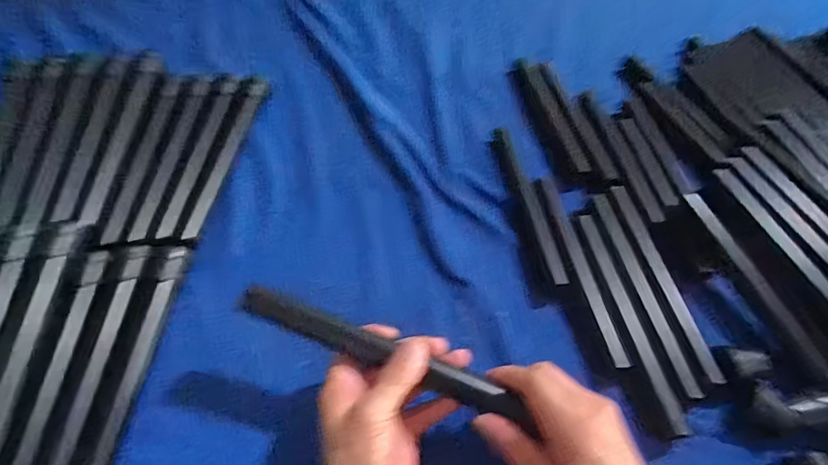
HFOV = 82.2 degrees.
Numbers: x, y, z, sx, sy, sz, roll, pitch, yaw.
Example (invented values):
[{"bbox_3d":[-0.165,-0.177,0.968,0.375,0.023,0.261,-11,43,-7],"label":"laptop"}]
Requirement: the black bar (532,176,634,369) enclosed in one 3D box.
[{"bbox_3d":[0.166,0.029,0.474,0.021,0.006,0.215,-10,57,-7],"label":"black bar"}]

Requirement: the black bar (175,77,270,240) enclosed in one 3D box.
[{"bbox_3d":[-0.215,-0.094,0.546,0.032,0.015,0.241,6,56,3],"label":"black bar"}]

